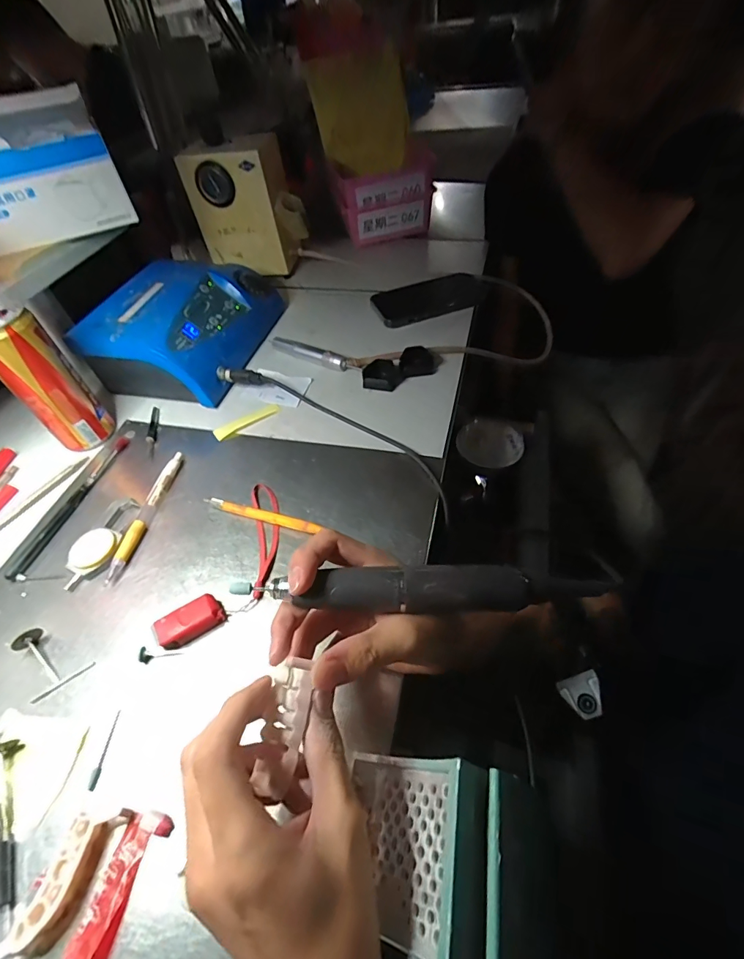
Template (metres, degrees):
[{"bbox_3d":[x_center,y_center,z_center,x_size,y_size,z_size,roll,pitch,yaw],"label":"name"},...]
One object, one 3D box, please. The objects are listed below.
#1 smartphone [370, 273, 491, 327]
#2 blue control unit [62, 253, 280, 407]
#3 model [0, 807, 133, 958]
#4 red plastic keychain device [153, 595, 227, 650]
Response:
[{"bbox_3d":[0.081,-0.247,0.580,0.153,0.012,0.078,-16,51,-8],"label":"smartphone"},{"bbox_3d":[-0.230,-0.200,0.541,0.167,0.079,0.231,10,52,13],"label":"blue control unit"},{"bbox_3d":[-0.161,0.210,0.226,0.021,0.016,0.063,14,53,16],"label":"model"},{"bbox_3d":[-0.132,0.105,0.312,0.045,0.018,0.024,-29,54,-18],"label":"red plastic keychain device"}]

